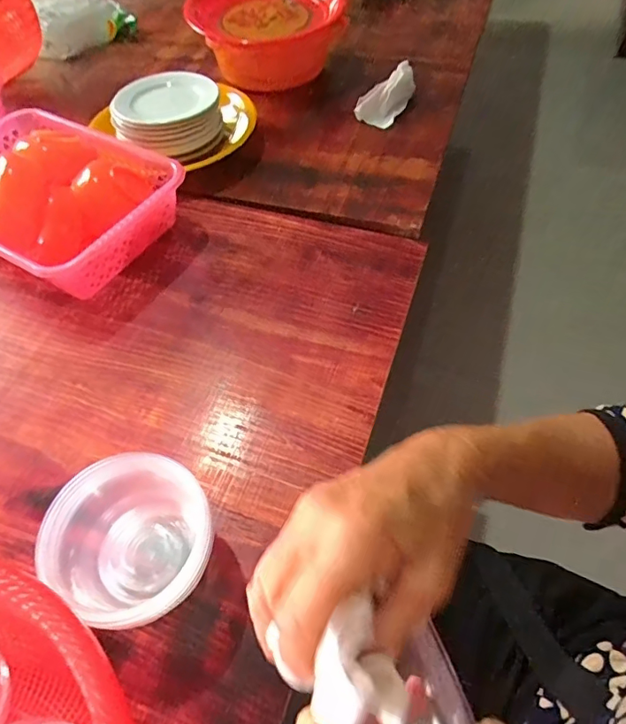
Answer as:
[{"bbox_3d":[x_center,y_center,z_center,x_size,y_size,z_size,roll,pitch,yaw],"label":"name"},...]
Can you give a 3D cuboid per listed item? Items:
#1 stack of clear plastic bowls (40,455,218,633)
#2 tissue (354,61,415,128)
[{"bbox_3d":[-0.128,0.139,0.377,0.108,0.087,0.107,-27,58,-14],"label":"stack of clear plastic bowls"},{"bbox_3d":[0.109,-0.400,0.746,0.069,0.048,0.096,25,61,20],"label":"tissue"}]

